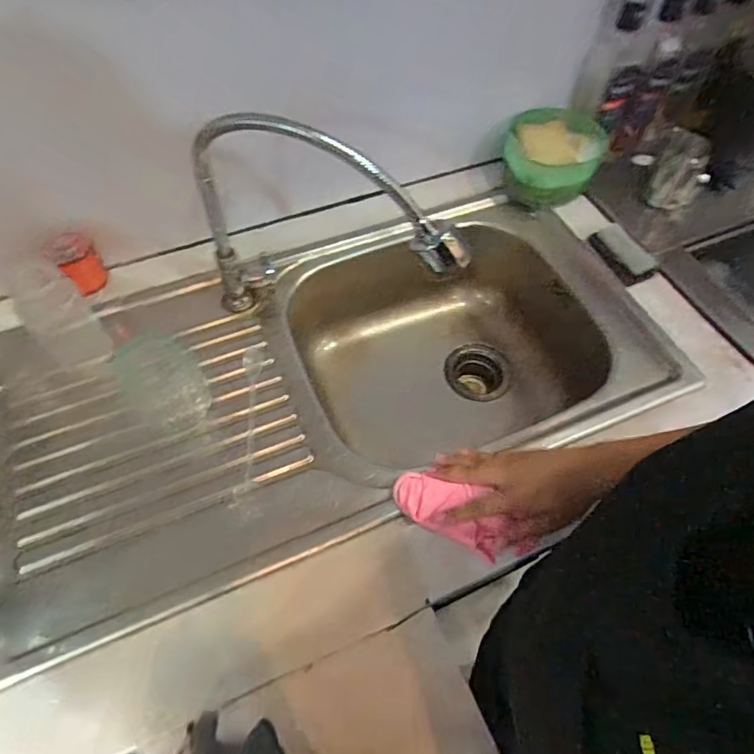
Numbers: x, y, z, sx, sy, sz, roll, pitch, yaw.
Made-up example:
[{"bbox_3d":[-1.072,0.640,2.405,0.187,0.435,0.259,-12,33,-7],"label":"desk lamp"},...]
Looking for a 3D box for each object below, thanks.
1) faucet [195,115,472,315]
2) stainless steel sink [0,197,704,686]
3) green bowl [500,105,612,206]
[{"bbox_3d":[-0.050,-0.162,0.602,0.309,0.272,0.059,8,59,4],"label":"faucet"},{"bbox_3d":[-0.061,0.017,0.757,0.852,0.207,0.473,-18,58,-12],"label":"stainless steel sink"},{"bbox_3d":[0.277,-0.346,0.833,0.150,0.075,0.151,8,57,5],"label":"green bowl"}]

